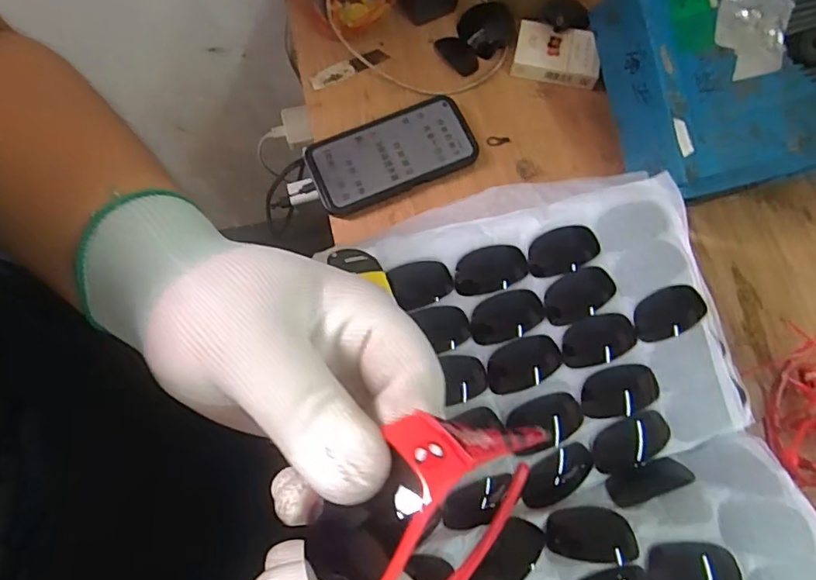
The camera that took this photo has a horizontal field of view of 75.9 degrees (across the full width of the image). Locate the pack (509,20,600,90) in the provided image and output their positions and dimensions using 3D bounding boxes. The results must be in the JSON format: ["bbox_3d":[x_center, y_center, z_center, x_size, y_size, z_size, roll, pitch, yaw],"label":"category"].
[{"bbox_3d":[0.158,-0.251,0.555,0.087,0.022,0.058,12,74,3],"label":"pack"}]

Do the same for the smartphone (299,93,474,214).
[{"bbox_3d":[-0.016,-0.136,0.524,0.164,0.011,0.081,-22,75,-7],"label":"smartphone"}]

